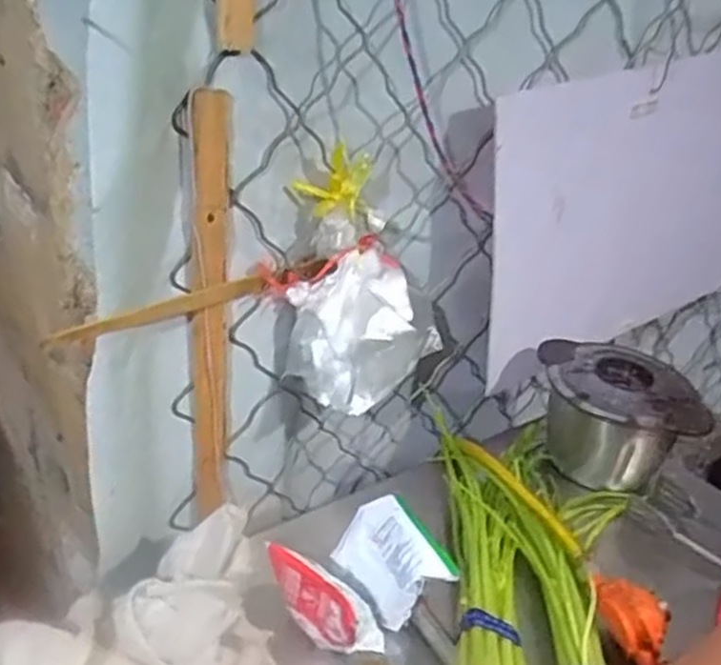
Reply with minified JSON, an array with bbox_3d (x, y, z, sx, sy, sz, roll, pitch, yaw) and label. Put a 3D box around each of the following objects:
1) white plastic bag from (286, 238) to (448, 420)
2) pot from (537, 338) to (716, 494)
[{"bbox_3d":[0.006,-0.009,0.974,0.133,0.188,0.139,18,30,24],"label":"white plastic bag"},{"bbox_3d":[0.330,0.125,1.005,0.175,0.166,0.160,4,27,-1],"label":"pot"}]

